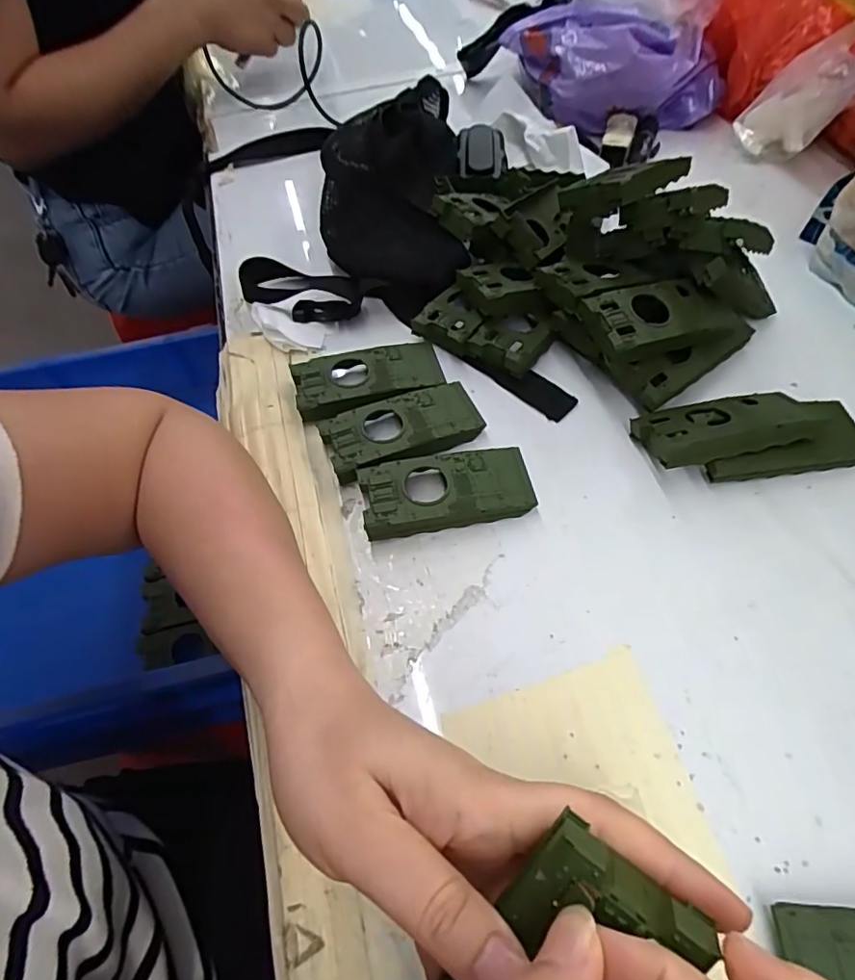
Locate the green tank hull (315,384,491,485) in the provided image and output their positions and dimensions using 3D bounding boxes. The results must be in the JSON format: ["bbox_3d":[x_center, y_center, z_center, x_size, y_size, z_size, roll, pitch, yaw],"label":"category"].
[{"bbox_3d":[-0.016,-0.039,0.370,0.103,0.019,0.051,-21,59,-9],"label":"green tank hull"}]

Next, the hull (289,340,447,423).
[{"bbox_3d":[-0.041,-0.078,0.394,0.105,0.019,0.054,-19,58,-8],"label":"hull"}]

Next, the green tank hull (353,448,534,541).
[{"bbox_3d":[0.012,0.000,0.343,0.103,0.020,0.046,-11,58,-3],"label":"green tank hull"}]

